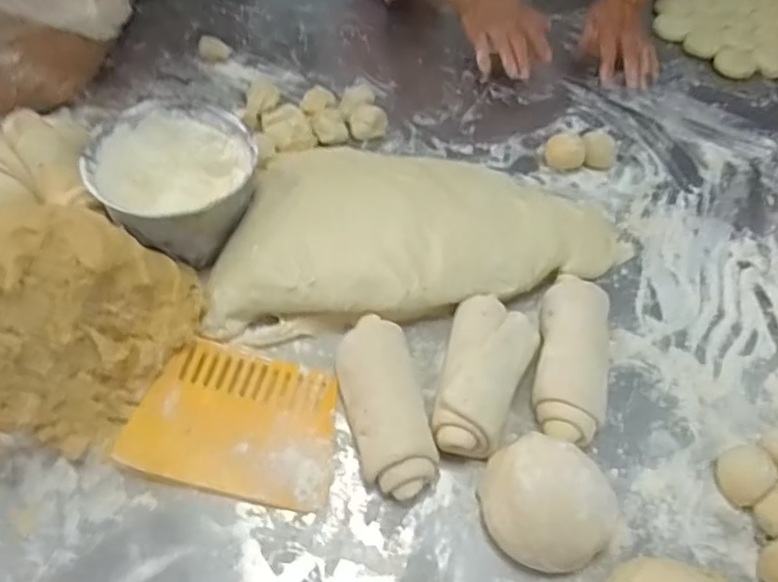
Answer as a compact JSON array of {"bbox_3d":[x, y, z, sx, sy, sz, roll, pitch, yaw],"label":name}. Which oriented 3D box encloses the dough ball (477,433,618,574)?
[{"bbox_3d":[0.124,0.158,0.470,0.095,0.066,0.093,2,54,-3],"label":"dough ball"}]

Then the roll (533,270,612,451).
[{"bbox_3d":[0.167,0.060,0.559,0.062,0.044,0.164,13,54,5],"label":"roll"}]

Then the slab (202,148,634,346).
[{"bbox_3d":[0.031,-0.067,0.628,0.404,0.063,0.206,-5,54,-8],"label":"slab"}]

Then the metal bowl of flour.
[{"bbox_3d":[-0.208,-0.110,0.600,0.145,0.080,0.140,2,54,-3],"label":"metal bowl of flour"}]

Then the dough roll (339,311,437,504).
[{"bbox_3d":[-0.004,0.093,0.513,0.060,0.051,0.149,-10,55,-12],"label":"dough roll"}]

